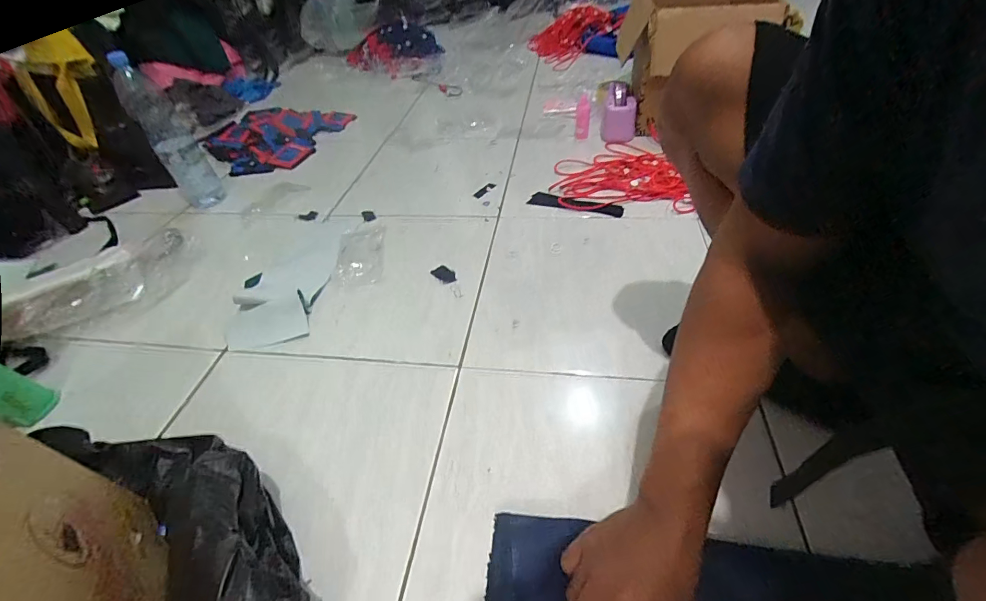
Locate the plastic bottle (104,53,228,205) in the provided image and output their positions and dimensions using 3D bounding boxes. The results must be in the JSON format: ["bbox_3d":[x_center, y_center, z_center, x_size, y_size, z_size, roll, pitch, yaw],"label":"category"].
[{"bbox_3d":[-0.732,-0.374,0.946,0.083,0.323,0.104,-34,51,-26],"label":"plastic bottle"}]

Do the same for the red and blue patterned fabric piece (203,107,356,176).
[{"bbox_3d":[-0.655,-0.506,1.243,0.350,0.080,0.376,3,45,10],"label":"red and blue patterned fabric piece"}]

